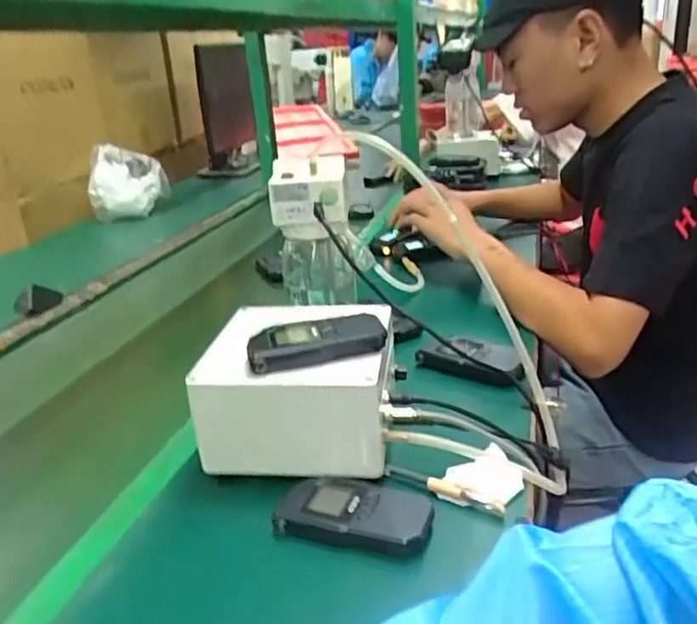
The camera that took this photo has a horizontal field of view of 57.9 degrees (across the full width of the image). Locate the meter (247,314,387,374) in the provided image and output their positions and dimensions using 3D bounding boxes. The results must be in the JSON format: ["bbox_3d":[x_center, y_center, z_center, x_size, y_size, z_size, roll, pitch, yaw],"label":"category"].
[{"bbox_3d":[-0.029,0.023,0.542,0.115,0.024,0.062,-10,24,-14],"label":"meter"}]

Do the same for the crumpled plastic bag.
[{"bbox_3d":[-0.503,-0.292,1.463,0.187,0.161,0.089,-13,25,-20],"label":"crumpled plastic bag"}]

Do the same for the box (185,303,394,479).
[{"bbox_3d":[-0.042,0.062,0.585,0.161,0.093,0.158,4,23,8],"label":"box"}]

